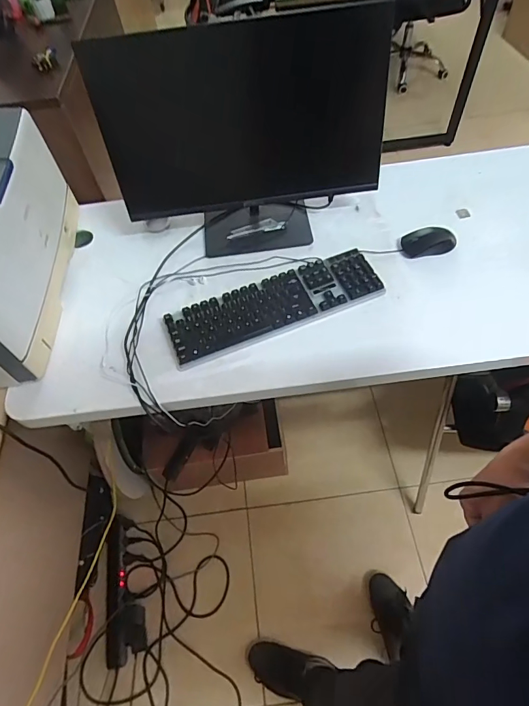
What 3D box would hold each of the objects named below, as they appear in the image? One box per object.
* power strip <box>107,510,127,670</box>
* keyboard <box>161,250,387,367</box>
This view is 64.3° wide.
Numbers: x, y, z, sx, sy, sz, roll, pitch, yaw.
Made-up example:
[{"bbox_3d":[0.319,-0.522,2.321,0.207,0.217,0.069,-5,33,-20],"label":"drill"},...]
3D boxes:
[{"bbox_3d":[-0.430,0.681,1.229,0.058,0.053,0.380,-11,57,-2],"label":"power strip"},{"bbox_3d":[0.019,-0.097,0.837,0.422,0.022,0.126,-21,58,-8],"label":"keyboard"}]

